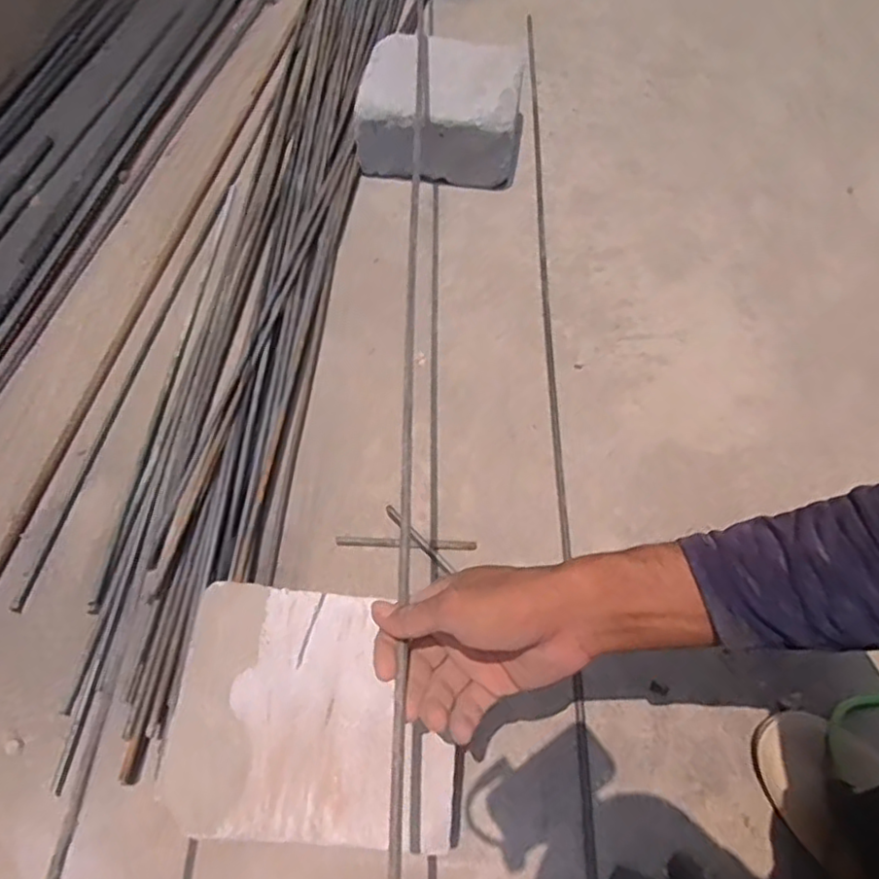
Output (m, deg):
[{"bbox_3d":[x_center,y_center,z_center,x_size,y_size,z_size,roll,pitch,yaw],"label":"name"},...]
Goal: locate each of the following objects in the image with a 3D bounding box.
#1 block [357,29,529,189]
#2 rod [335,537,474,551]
[{"bbox_3d":[0.003,-0.411,0.847,0.208,0.112,0.156,4,59,2],"label":"block"},{"bbox_3d":[-0.032,0.096,0.613,0.130,0.007,0.011,3,59,2],"label":"rod"}]

